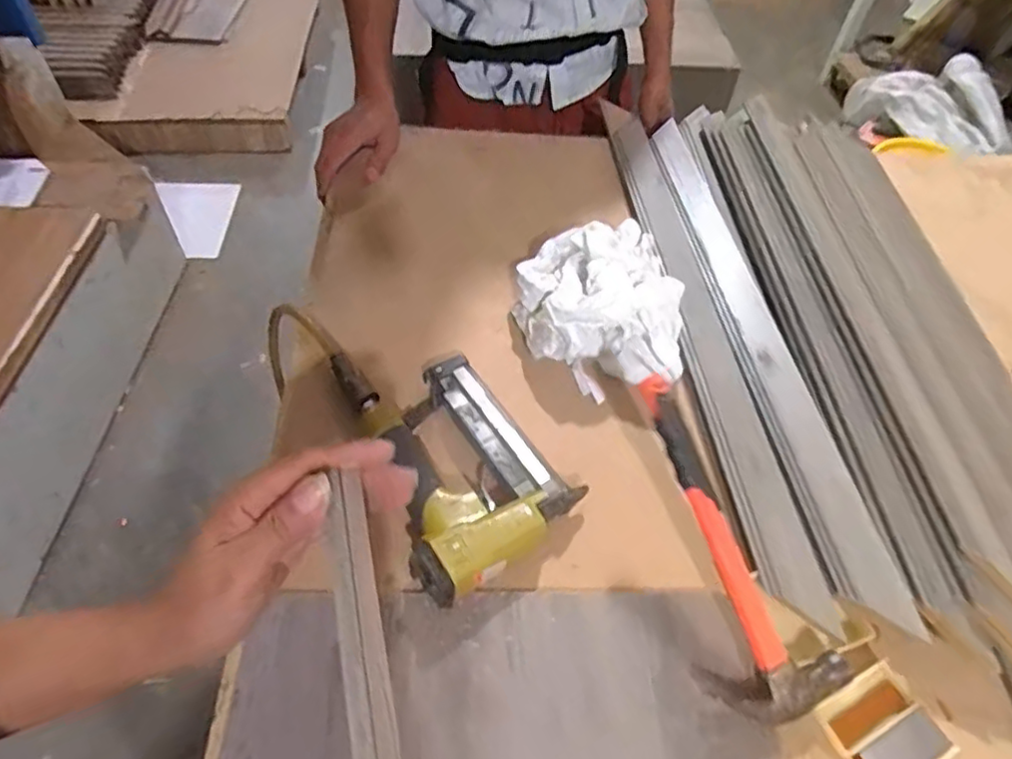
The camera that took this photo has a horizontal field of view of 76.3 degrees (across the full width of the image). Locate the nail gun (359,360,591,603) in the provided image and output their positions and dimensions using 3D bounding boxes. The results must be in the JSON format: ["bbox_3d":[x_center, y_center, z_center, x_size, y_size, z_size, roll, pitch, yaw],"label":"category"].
[{"bbox_3d":[-0.049,0.069,0.536,0.156,0.042,0.198,-33,61,-26],"label":"nail gun"}]

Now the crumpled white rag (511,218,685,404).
[{"bbox_3d":[0.092,-0.077,0.637,0.165,0.070,0.173,10,52,4],"label":"crumpled white rag"}]

